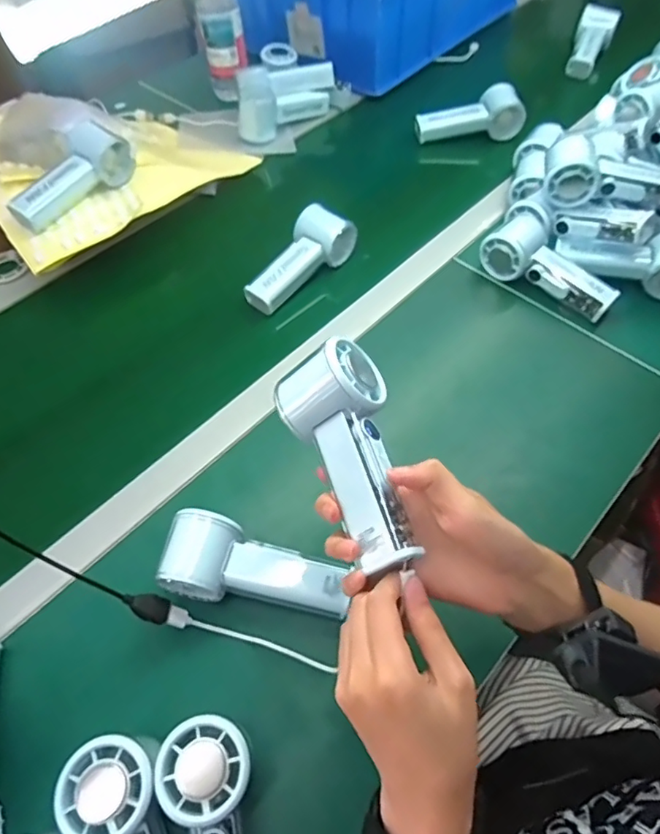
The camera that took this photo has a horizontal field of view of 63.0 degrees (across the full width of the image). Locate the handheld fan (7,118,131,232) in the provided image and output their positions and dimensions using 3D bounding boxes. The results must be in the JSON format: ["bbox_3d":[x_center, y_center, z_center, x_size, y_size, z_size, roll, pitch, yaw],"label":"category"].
[{"bbox_3d":[-0.302,-0.278,0.623,0.056,0.051,0.154,34,64,22],"label":"handheld fan"}]

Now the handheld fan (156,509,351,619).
[{"bbox_3d":[-0.060,0.126,0.421,0.142,0.054,0.063,14,58,12],"label":"handheld fan"}]

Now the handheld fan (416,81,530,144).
[{"bbox_3d":[0.204,-0.439,0.781,0.150,0.055,0.041,-7,56,-2],"label":"handheld fan"}]

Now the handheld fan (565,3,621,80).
[{"bbox_3d":[0.441,-0.628,0.903,0.059,0.059,0.147,17,59,13],"label":"handheld fan"}]

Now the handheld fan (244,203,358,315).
[{"bbox_3d":[-0.034,-0.182,0.626,0.063,0.043,0.150,26,61,19],"label":"handheld fan"}]

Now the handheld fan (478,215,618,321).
[{"bbox_3d":[0.244,-0.165,0.604,0.151,0.057,0.049,37,64,8],"label":"handheld fan"}]

